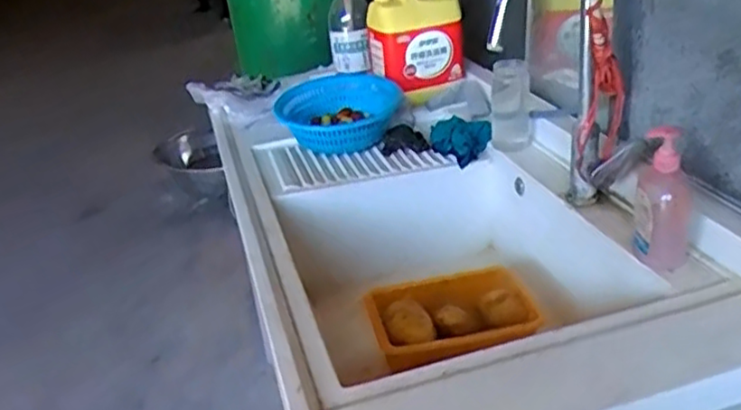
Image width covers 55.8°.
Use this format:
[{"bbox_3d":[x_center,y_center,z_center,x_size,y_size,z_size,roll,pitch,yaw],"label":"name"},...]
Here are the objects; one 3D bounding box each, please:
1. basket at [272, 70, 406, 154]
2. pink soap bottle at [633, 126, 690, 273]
[{"bbox_3d":[-0.061,-0.197,1.493,0.257,0.104,0.265,-4,27,4],"label":"basket"},{"bbox_3d":[0.379,-0.013,0.908,0.073,0.163,0.056,15,34,36],"label":"pink soap bottle"}]

